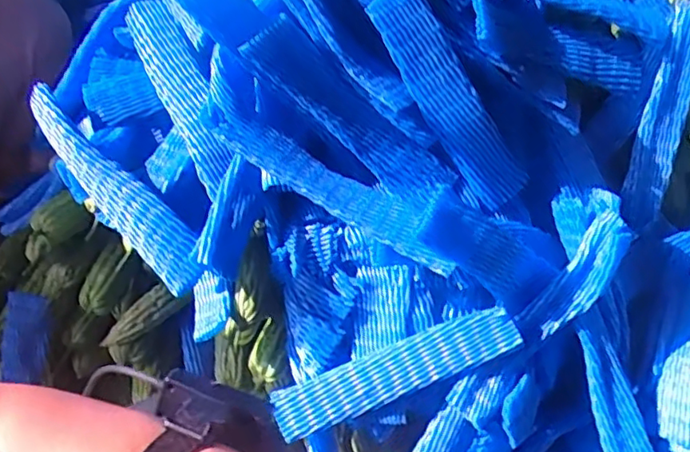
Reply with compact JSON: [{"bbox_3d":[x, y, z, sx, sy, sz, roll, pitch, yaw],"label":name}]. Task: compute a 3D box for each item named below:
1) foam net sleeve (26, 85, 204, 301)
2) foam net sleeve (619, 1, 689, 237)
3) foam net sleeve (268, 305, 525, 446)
[{"bbox_3d":[-0.222,-0.039,0.575,0.251,0.046,0.045,45,53,13],"label":"foam net sleeve"},{"bbox_3d":[0.372,-0.123,0.699,0.056,0.250,0.042,17,11,17],"label":"foam net sleeve"},{"bbox_3d":[0.048,0.141,0.582,0.239,0.051,0.015,-23,-1,1],"label":"foam net sleeve"}]

